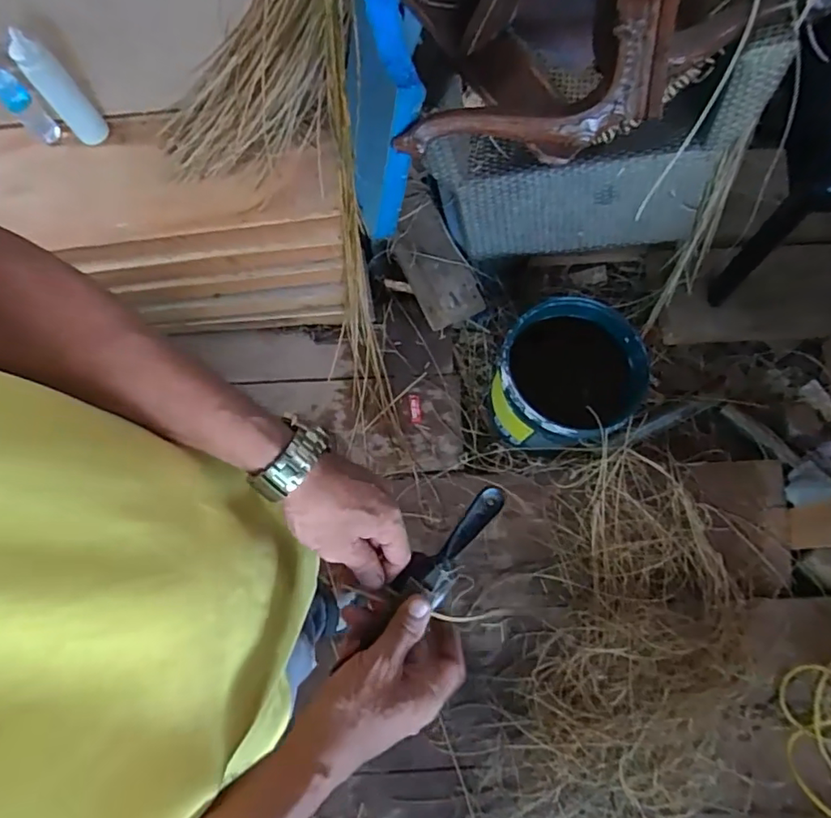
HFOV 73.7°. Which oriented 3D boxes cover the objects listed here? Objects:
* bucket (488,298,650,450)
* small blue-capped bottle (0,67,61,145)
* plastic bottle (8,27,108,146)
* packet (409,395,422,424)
[{"bbox_3d":[0.326,-0.057,1.246,0.285,0.249,0.285,0,76,1],"label":"bucket"},{"bbox_3d":[-0.841,-0.649,1.179,0.060,0.165,0.072,-39,78,-8],"label":"small blue-capped bottle"},{"bbox_3d":[-0.736,-0.659,1.149,0.073,0.214,0.074,-39,78,-8],"label":"plastic bottle"},{"bbox_3d":[0.000,0.001,1.364,0.025,0.012,0.072,-4,76,0],"label":"packet"}]

